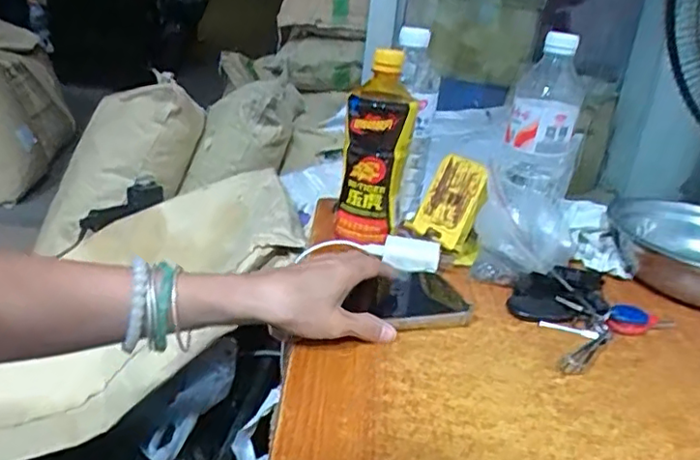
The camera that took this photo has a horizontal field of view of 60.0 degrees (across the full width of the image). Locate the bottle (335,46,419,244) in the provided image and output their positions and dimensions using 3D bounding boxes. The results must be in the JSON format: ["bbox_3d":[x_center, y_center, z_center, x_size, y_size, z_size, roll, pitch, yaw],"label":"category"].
[{"bbox_3d":[0.029,-0.086,0.611,0.062,0.180,0.079,8,22,6],"label":"bottle"}]

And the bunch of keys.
[{"bbox_3d":[0.189,0.068,0.525,0.147,0.022,0.110,-11,28,-36],"label":"bunch of keys"}]

